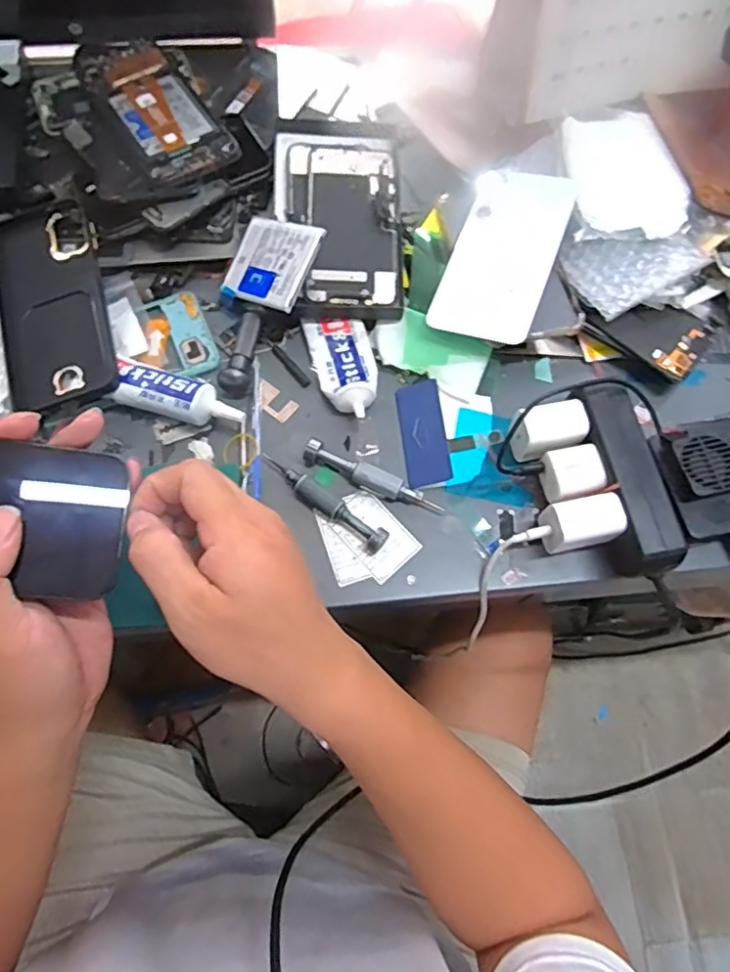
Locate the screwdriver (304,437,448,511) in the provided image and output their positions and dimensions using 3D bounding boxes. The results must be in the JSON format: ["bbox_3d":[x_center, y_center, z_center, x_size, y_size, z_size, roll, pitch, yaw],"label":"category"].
[{"bbox_3d":[0.005,-0.004,0.420,0.103,0.017,0.015,25,70,8],"label":"screwdriver"}]

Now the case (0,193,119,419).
[{"bbox_3d":[-0.233,-0.135,0.438,0.080,0.009,0.171,-16,76,0],"label":"case"}]

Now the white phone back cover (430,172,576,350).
[{"bbox_3d":[0.107,-0.180,0.457,0.077,0.005,0.152,15,73,17],"label":"white phone back cover"}]

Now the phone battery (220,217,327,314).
[{"bbox_3d":[-0.070,-0.167,0.443,0.075,0.005,0.066,20,88,30],"label":"phone battery"}]

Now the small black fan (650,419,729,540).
[{"bbox_3d":[0.241,-0.010,0.400,0.071,0.020,0.079,-11,70,-6],"label":"small black fan"}]

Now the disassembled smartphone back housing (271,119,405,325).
[{"bbox_3d":[-0.021,-0.223,0.476,0.100,0.017,0.184,0,69,-2],"label":"disassembled smartphone back housing"}]

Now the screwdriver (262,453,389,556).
[{"bbox_3d":[-0.031,0.011,0.414,0.104,0.017,0.016,35,72,11],"label":"screwdriver"}]

